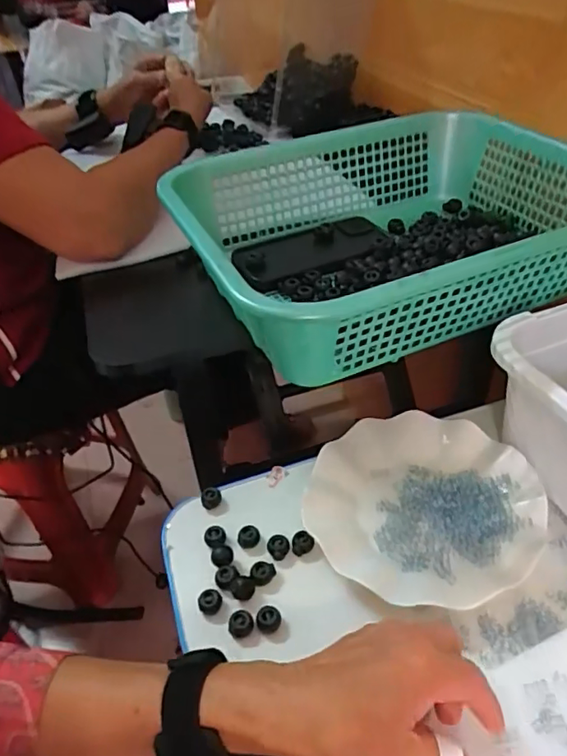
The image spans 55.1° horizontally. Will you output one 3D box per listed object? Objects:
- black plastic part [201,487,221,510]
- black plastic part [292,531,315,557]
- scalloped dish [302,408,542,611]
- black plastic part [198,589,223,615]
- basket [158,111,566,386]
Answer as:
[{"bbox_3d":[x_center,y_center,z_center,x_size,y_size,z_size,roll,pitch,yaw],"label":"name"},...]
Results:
[{"bbox_3d":[-0.063,0.105,0.473,0.018,0.012,0.014,-16,43,-12],"label":"black plastic part"},{"bbox_3d":[0.016,0.133,0.435,0.018,0.018,0.013,-3,42,3],"label":"black plastic part"},{"bbox_3d":[0.114,0.104,0.451,0.179,0.028,0.176,-3,42,2],"label":"scalloped dish"},{"bbox_3d":[-0.054,0.166,0.402,0.017,0.013,0.011,-22,45,-19],"label":"black plastic part"},{"bbox_3d":[0.102,-0.146,0.515,0.385,0.107,0.297,-20,44,-16],"label":"basket"}]

